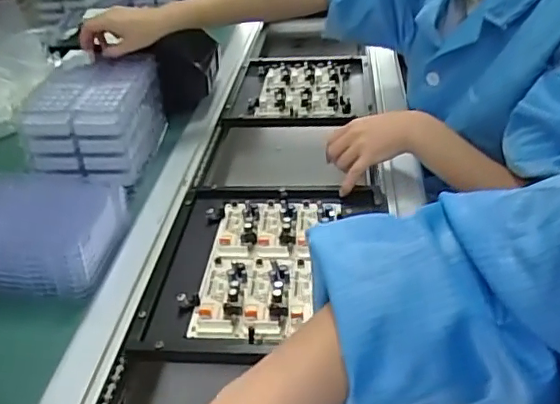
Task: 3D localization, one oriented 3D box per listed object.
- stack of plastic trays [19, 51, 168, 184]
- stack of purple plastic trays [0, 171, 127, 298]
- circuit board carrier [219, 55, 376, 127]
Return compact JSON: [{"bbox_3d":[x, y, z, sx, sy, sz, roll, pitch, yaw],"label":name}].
[{"bbox_3d":[-0.240,-0.109,0.752,0.127,0.110,0.188,-1,33,2],"label":"stack of plastic trays"},{"bbox_3d":[-0.278,0.034,0.583,0.217,0.082,0.132,-1,32,0],"label":"stack of purple plastic trays"},{"bbox_3d":[0.034,-0.191,0.939,0.230,0.044,0.250,-1,33,2],"label":"circuit board carrier"}]

